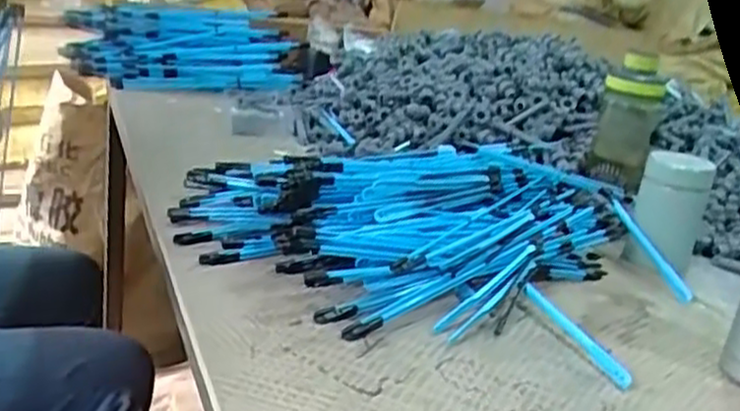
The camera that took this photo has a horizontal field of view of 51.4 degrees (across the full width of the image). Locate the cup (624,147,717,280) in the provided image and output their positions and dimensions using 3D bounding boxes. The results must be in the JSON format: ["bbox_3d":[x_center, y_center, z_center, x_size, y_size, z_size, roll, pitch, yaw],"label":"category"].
[{"bbox_3d":[0.296,0.009,0.767,0.065,0.114,0.053,16,21,23],"label":"cup"}]

